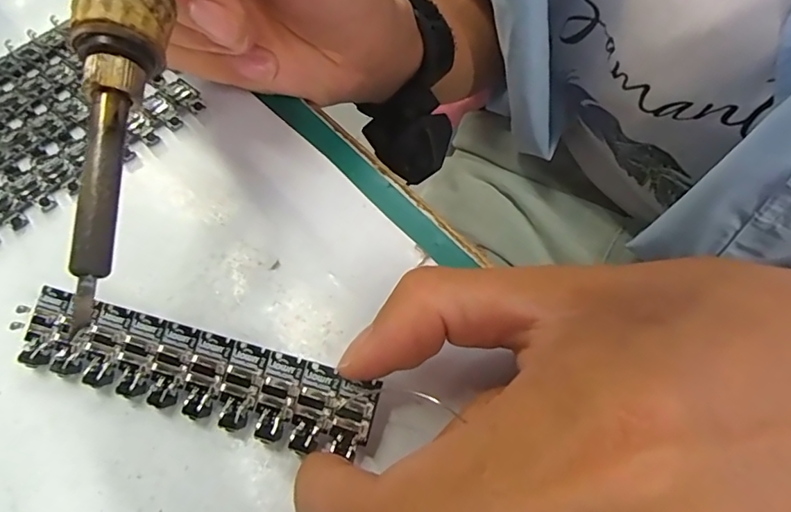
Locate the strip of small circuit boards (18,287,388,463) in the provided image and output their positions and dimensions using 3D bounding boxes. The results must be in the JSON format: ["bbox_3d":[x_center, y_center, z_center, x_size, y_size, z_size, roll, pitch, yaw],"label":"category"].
[{"bbox_3d":[-0.060,0.033,0.146,0.110,0.004,0.024,14,79,10],"label":"strip of small circuit boards"}]

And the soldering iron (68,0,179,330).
[{"bbox_3d":[-0.065,-0.075,0.126,0.017,0.015,0.179,0,77,2],"label":"soldering iron"}]

